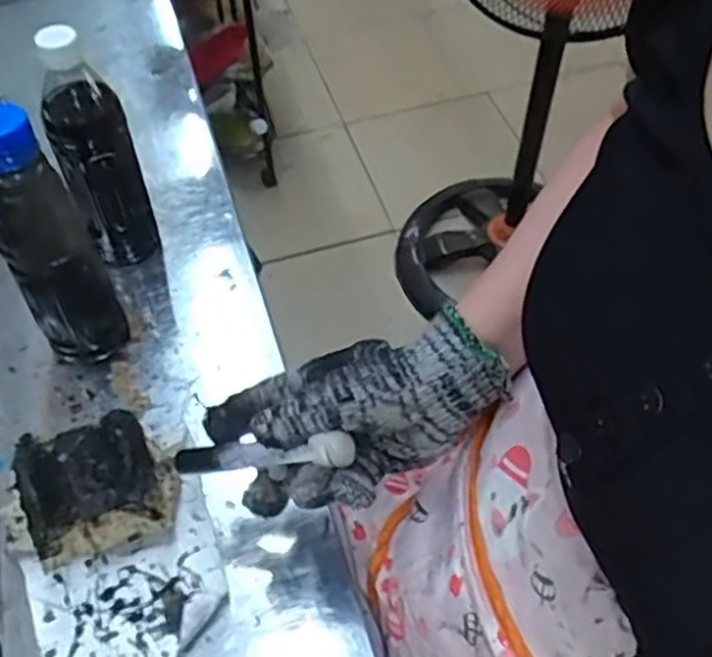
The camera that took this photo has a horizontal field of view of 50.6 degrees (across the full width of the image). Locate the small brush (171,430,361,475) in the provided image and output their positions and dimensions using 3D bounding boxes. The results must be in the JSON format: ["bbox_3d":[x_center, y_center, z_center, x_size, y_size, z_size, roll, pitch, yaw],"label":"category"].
[{"bbox_3d":[-0.060,0.078,0.459,0.124,0.014,0.013,-10,48,29],"label":"small brush"}]

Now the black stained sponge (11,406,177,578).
[{"bbox_3d":[-0.173,0.109,0.510,0.095,0.085,0.078,-19,56,-14],"label":"black stained sponge"}]

